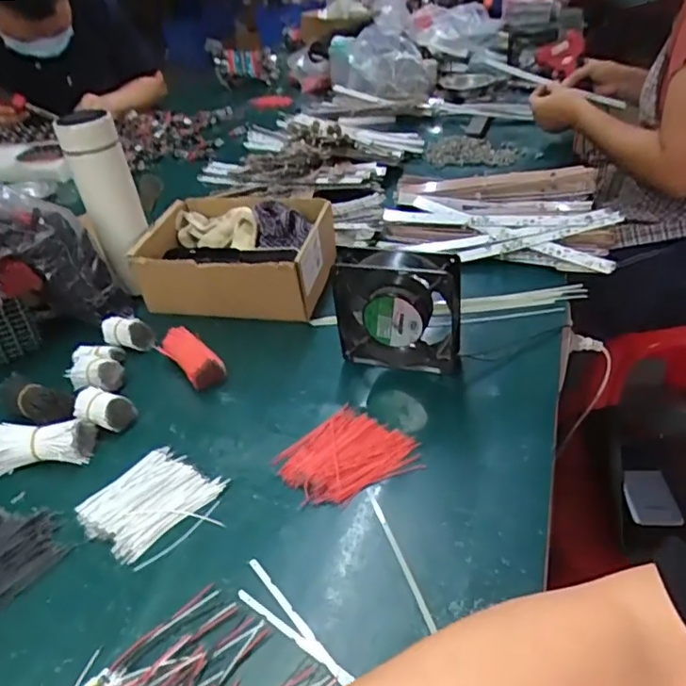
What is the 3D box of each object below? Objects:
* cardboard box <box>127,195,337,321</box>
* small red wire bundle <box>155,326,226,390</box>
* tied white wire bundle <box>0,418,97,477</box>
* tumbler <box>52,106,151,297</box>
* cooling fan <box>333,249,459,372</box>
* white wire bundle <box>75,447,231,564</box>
[{"bbox_3d":[-0.133,-0.116,0.739,0.224,0.073,0.172,4,37,13],"label":"cardboard box"},{"bbox_3d":[-0.166,0.013,0.629,0.036,0.021,0.092,-30,42,-30],"label":"small red wire bundle"},{"bbox_3d":[-0.286,0.094,0.539,0.099,0.035,0.044,-5,36,2],"label":"tied white wire bundle"},{"bbox_3d":[-0.288,-0.170,0.720,0.064,0.213,0.066,-19,38,-18],"label":"tumbler"},{"bbox_3d":[0.055,-0.034,0.578,0.123,0.118,0.039,8,38,18],"label":"cooling fan"},{"bbox_3d":[-0.161,0.133,0.488,0.104,0.009,0.096,19,42,31],"label":"white wire bundle"}]

